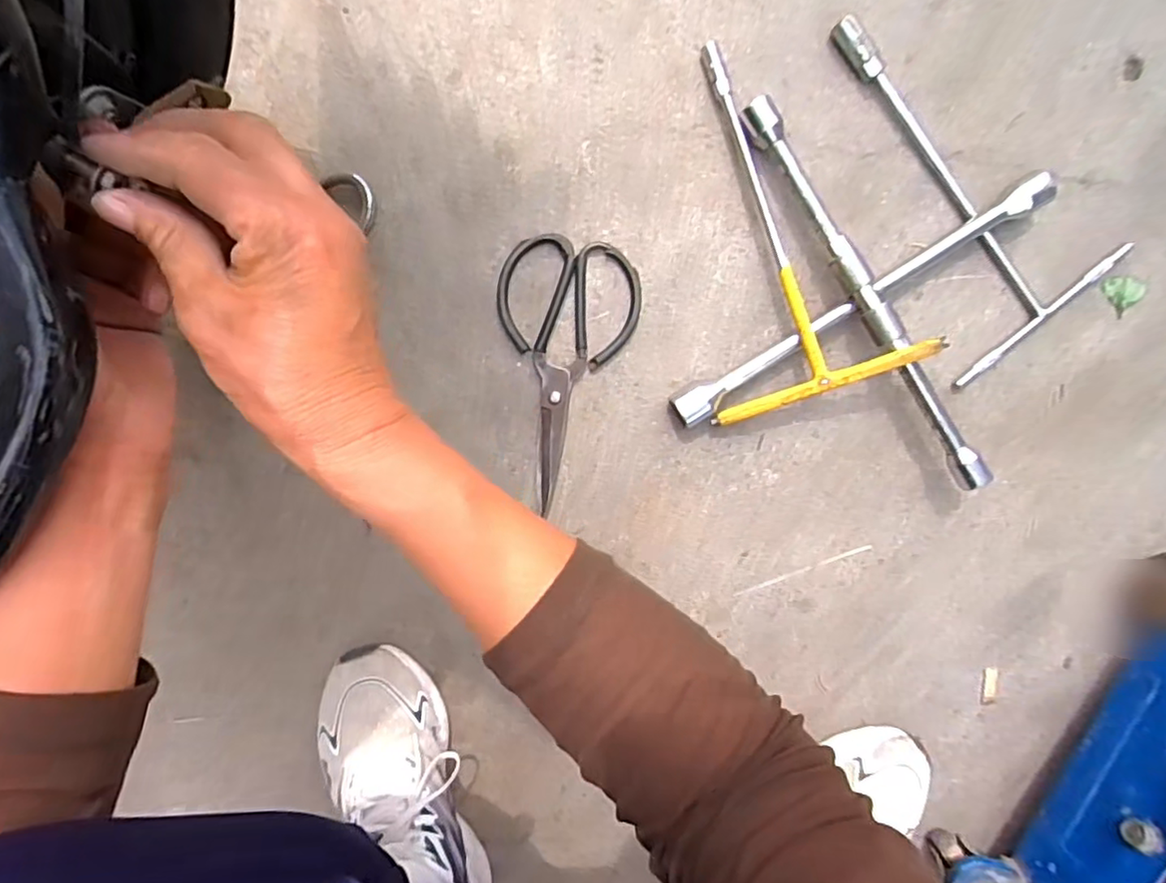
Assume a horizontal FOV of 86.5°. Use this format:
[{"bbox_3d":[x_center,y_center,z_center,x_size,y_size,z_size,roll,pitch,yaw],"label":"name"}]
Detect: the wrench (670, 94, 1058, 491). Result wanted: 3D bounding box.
[{"bbox_3d":[0.220,-0.113,0.491,0.242,0.059,0.248,12,95,-4],"label":"wrench"}]

